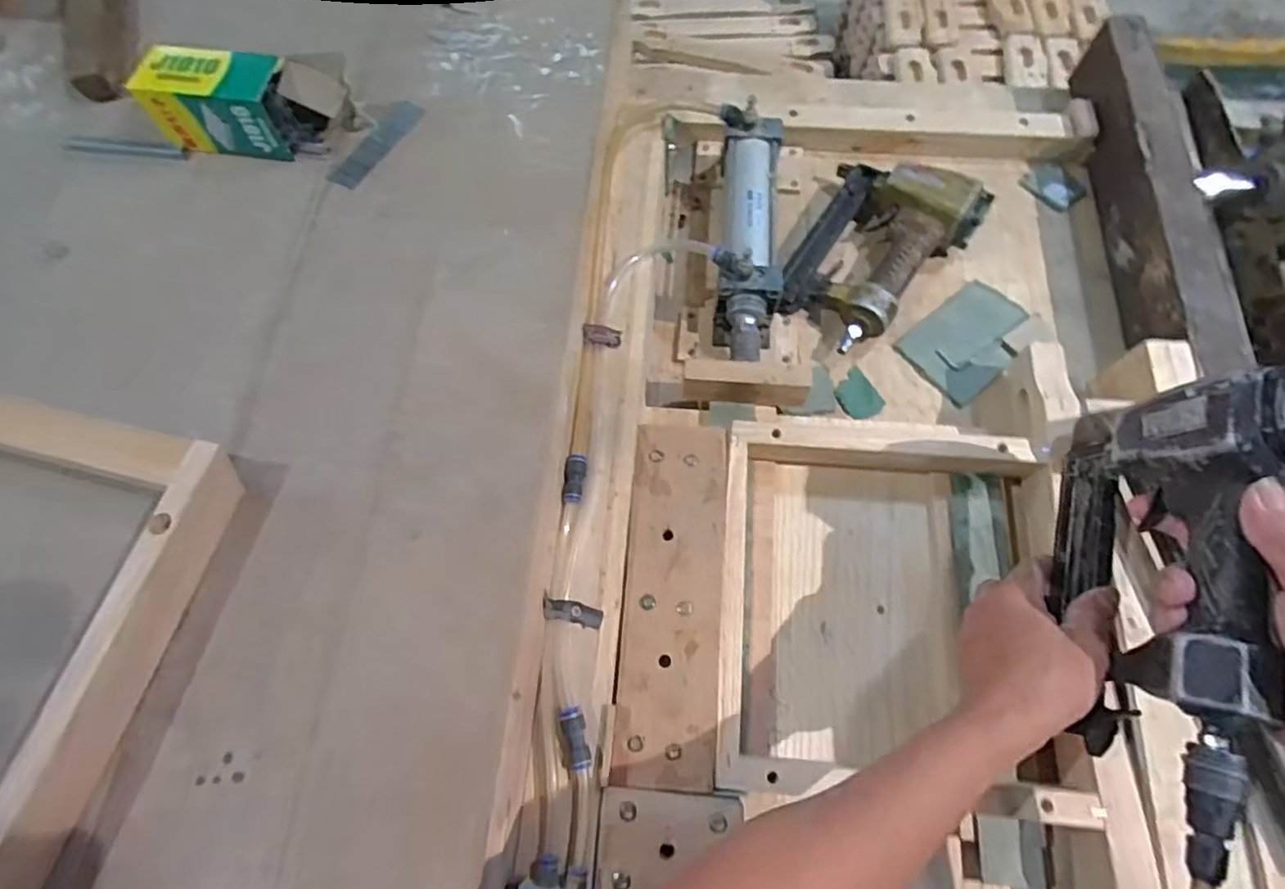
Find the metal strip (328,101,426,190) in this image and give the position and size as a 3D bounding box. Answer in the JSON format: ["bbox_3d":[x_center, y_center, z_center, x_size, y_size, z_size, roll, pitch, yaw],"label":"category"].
[{"bbox_3d":[-0.241,-0.272,0.565,0.027,0.004,0.104,32,77,6],"label":"metal strip"}]

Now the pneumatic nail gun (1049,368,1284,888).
[{"bbox_3d":[0.327,0.099,0.374,0.057,0.160,0.261,13,70,5],"label":"pneumatic nail gun"}]

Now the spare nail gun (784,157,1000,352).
[{"bbox_3d":[0.242,-0.202,0.651,0.155,0.066,0.212,31,74,12],"label":"spare nail gun"}]

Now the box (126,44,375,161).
[{"bbox_3d":[-0.340,-0.298,0.544,0.166,0.059,0.068,1,69,0],"label":"box"}]

